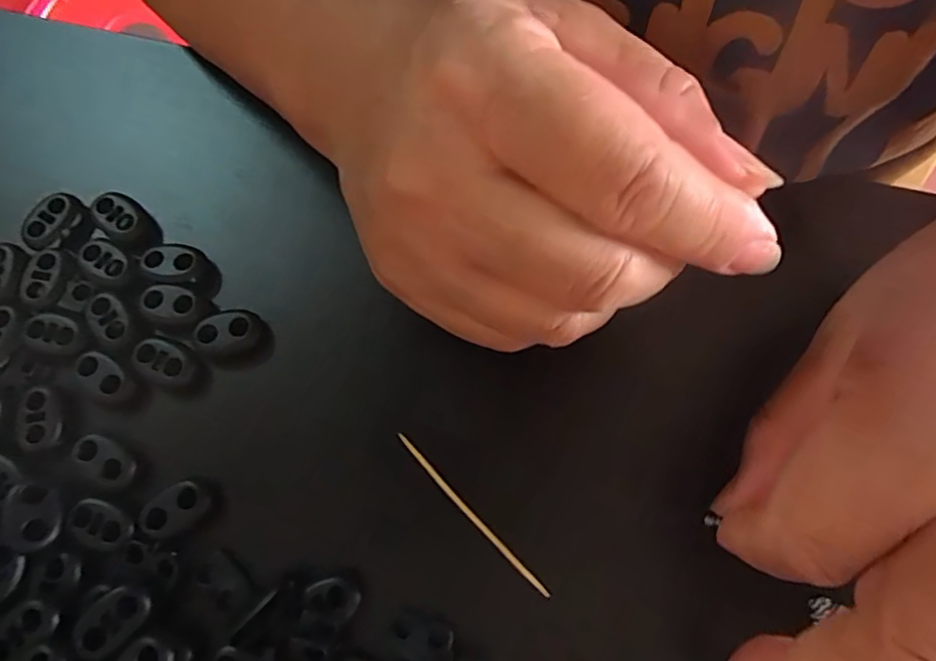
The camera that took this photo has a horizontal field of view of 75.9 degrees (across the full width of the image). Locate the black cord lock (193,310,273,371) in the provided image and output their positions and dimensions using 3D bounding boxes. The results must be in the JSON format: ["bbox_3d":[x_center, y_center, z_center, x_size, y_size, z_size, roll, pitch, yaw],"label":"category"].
[{"bbox_3d":[-0.075,0.003,0.193,0.023,0.007,0.018,-5,73,0],"label":"black cord lock"}]

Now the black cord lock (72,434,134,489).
[{"bbox_3d":[-0.110,0.039,0.181,0.019,0.006,0.011,26,75,9],"label":"black cord lock"}]

